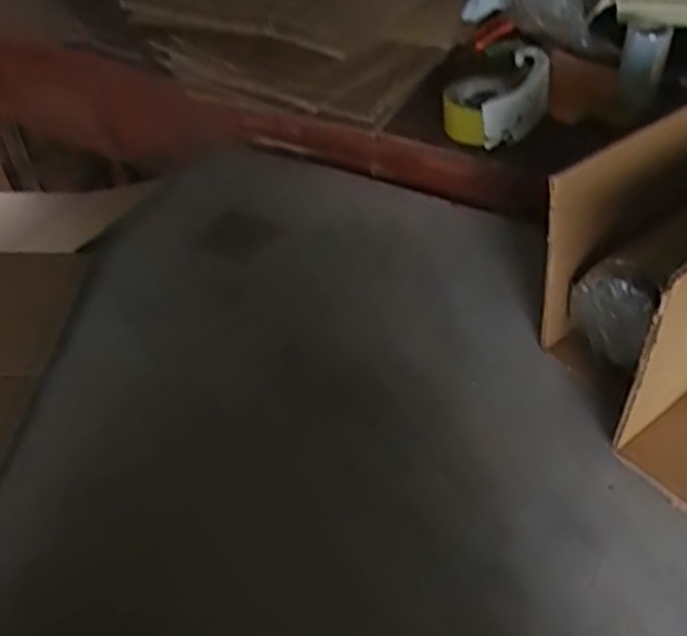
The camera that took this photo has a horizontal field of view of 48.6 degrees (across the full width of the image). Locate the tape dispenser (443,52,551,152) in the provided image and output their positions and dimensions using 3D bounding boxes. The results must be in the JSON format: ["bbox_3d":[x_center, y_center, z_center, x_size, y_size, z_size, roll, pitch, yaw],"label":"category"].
[{"bbox_3d":[0.195,-0.272,0.962,0.148,0.074,0.105,-36,33,-10],"label":"tape dispenser"}]

